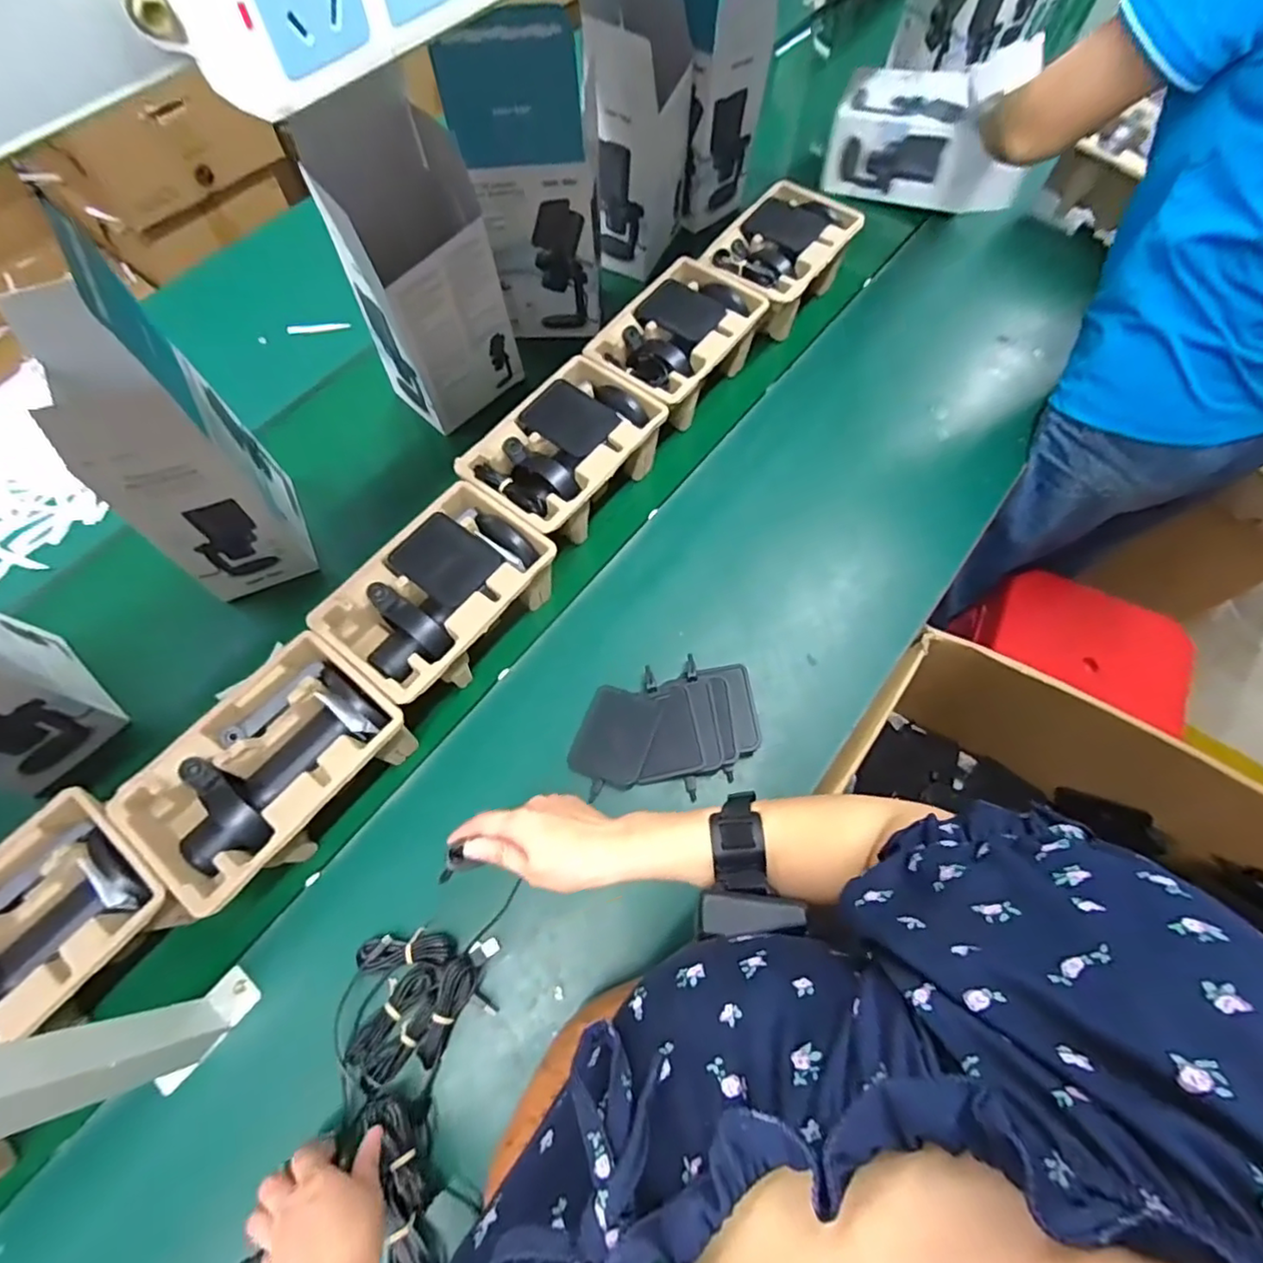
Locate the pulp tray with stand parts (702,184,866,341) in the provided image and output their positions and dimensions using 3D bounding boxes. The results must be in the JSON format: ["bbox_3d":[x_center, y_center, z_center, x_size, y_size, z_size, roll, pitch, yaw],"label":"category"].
[{"bbox_3d":[0.215,-0.540,0.909,0.156,0.131,0.228,37,73,15],"label":"pulp tray with stand parts"}]

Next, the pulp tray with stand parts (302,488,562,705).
[{"bbox_3d":[-0.204,-0.036,0.666,0.150,0.093,0.223,37,73,15],"label":"pulp tray with stand parts"}]

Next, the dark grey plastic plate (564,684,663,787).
[{"bbox_3d":[-0.018,0.111,0.653,0.076,0.005,0.101,19,69,9],"label":"dark grey plastic plate"}]

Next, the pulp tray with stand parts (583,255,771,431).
[{"bbox_3d":[0.061,-0.381,0.831,0.154,0.109,0.233,34,72,14],"label":"pulp tray with stand parts"}]

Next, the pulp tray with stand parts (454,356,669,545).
[{"bbox_3d":[-0.076,-0.210,0.744,0.154,0.091,0.230,33,72,14],"label":"pulp tray with stand parts"}]

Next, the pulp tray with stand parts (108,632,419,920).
[{"bbox_3d":[-0.338,0.133,0.588,0.144,0.094,0.223,36,73,15],"label":"pulp tray with stand parts"}]

